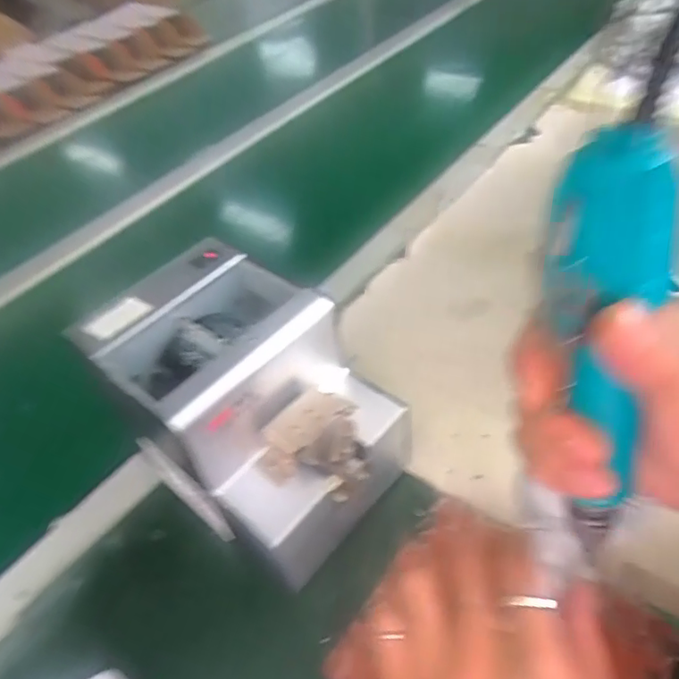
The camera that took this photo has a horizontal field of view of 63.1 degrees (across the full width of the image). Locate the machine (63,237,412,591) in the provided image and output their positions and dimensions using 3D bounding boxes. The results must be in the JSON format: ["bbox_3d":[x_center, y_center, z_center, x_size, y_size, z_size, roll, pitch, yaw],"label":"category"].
[{"bbox_3d":[-0.059,0.044,0.376,0.173,0.138,0.123,29,57,31],"label":"machine"}]

